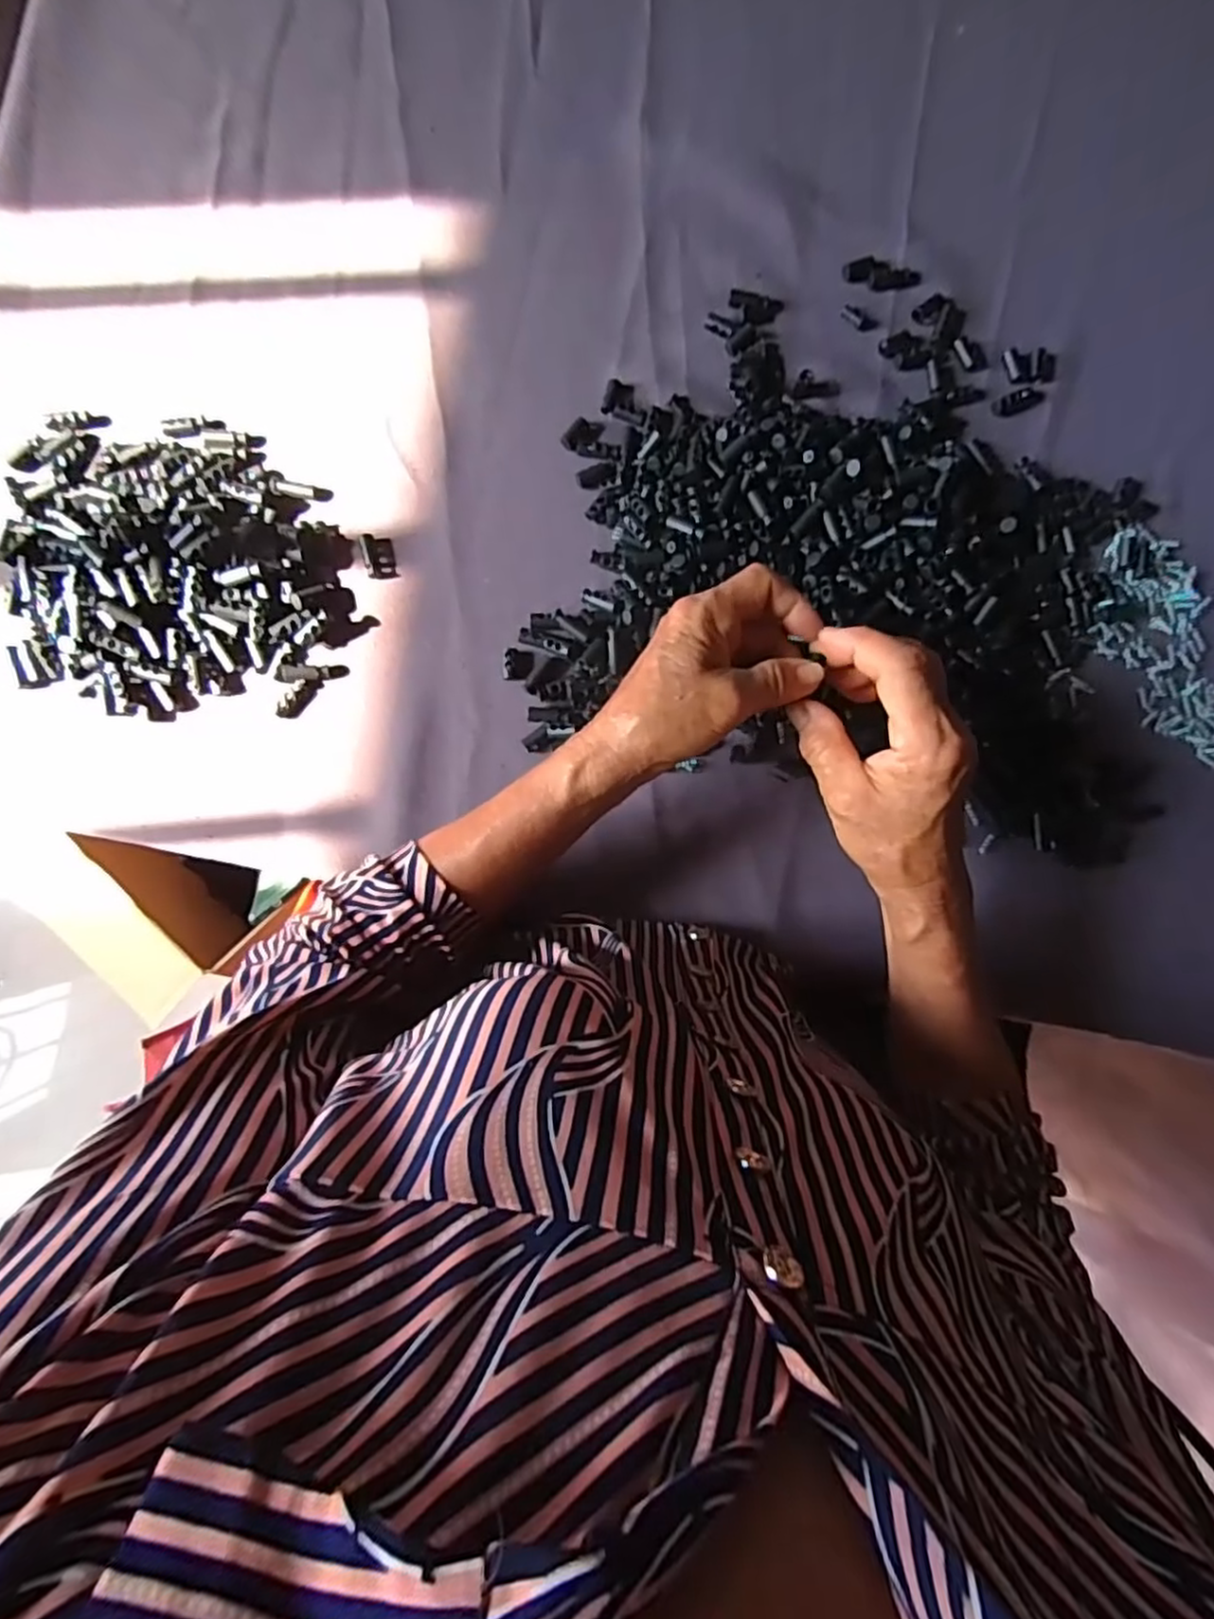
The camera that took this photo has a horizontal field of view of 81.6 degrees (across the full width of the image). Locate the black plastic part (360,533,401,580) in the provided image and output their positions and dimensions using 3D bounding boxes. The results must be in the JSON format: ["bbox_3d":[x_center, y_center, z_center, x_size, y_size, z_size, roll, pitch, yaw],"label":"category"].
[{"bbox_3d":[-0.131,-0.146,0.405,0.017,0.005,0.026,-10,90,-5],"label":"black plastic part"}]

